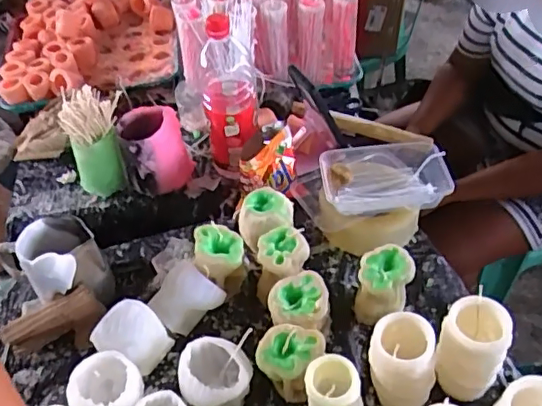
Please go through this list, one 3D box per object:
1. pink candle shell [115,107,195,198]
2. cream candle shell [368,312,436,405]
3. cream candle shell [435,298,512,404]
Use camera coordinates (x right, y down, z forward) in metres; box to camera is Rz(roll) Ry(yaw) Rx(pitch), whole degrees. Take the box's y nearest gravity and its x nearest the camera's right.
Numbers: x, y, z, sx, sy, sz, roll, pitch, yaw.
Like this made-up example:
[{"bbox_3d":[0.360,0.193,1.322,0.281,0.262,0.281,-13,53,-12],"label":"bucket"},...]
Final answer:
[{"bbox_3d":[-0.175,-0.079,0.858,0.101,0.109,0.077,-18,46,-12],"label":"pink candle shell"},{"bbox_3d":[0.132,0.171,0.583,0.068,0.111,0.063,8,47,14],"label":"cream candle shell"},{"bbox_3d":[0.207,0.153,0.584,0.062,0.094,0.067,-3,45,3],"label":"cream candle shell"}]

